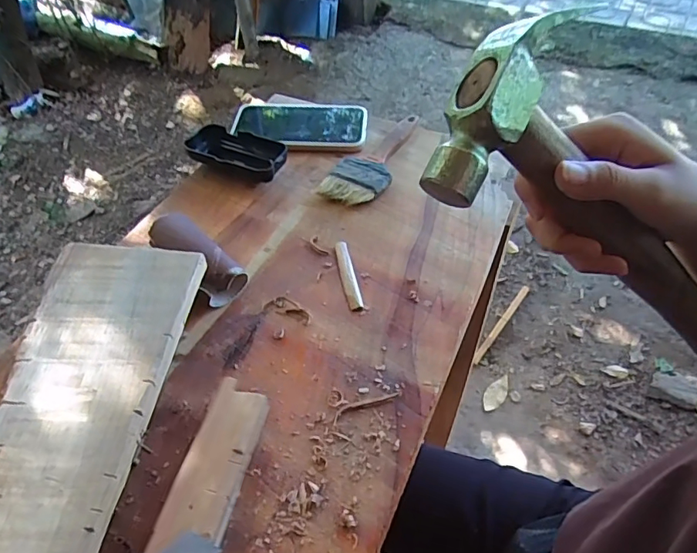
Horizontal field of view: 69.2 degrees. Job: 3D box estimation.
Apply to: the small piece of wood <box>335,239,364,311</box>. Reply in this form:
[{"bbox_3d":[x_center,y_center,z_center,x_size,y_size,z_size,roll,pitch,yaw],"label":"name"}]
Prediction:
[{"bbox_3d":[-0.001,-0.002,0.448,0.013,0.005,0.078,-11,50,-6],"label":"small piece of wood"}]

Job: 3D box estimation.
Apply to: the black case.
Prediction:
[{"bbox_3d":[-0.120,-0.134,0.549,0.120,0.027,0.055,17,53,16],"label":"black case"}]

